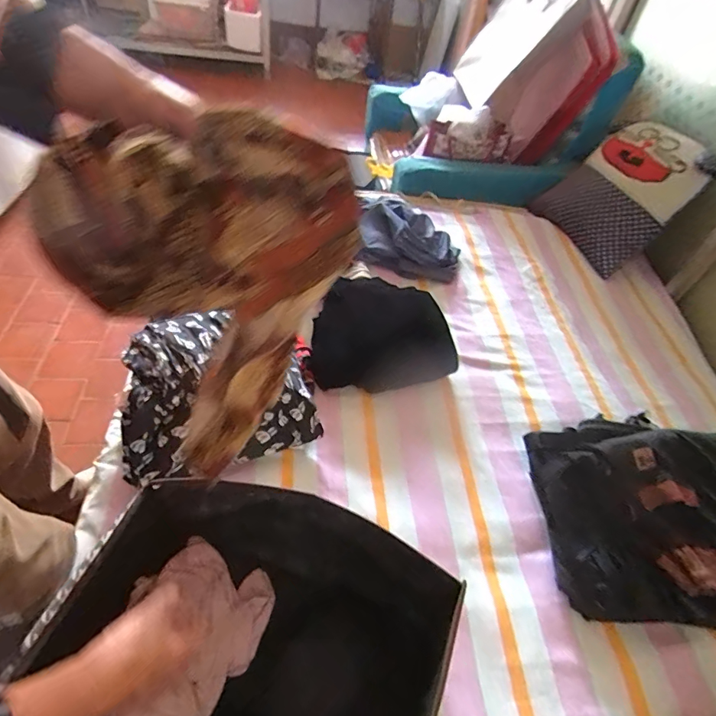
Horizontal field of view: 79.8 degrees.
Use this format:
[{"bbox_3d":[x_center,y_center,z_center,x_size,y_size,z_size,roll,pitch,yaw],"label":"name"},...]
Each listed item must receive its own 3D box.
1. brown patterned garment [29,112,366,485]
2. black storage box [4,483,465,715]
[{"bbox_3d":[-0.135,-0.065,0.440,0.222,0.299,0.149,-36,63,-28],"label":"brown patterned garment"},{"bbox_3d":[-0.141,0.373,0.491,0.429,0.240,0.373,18,53,8],"label":"black storage box"}]

